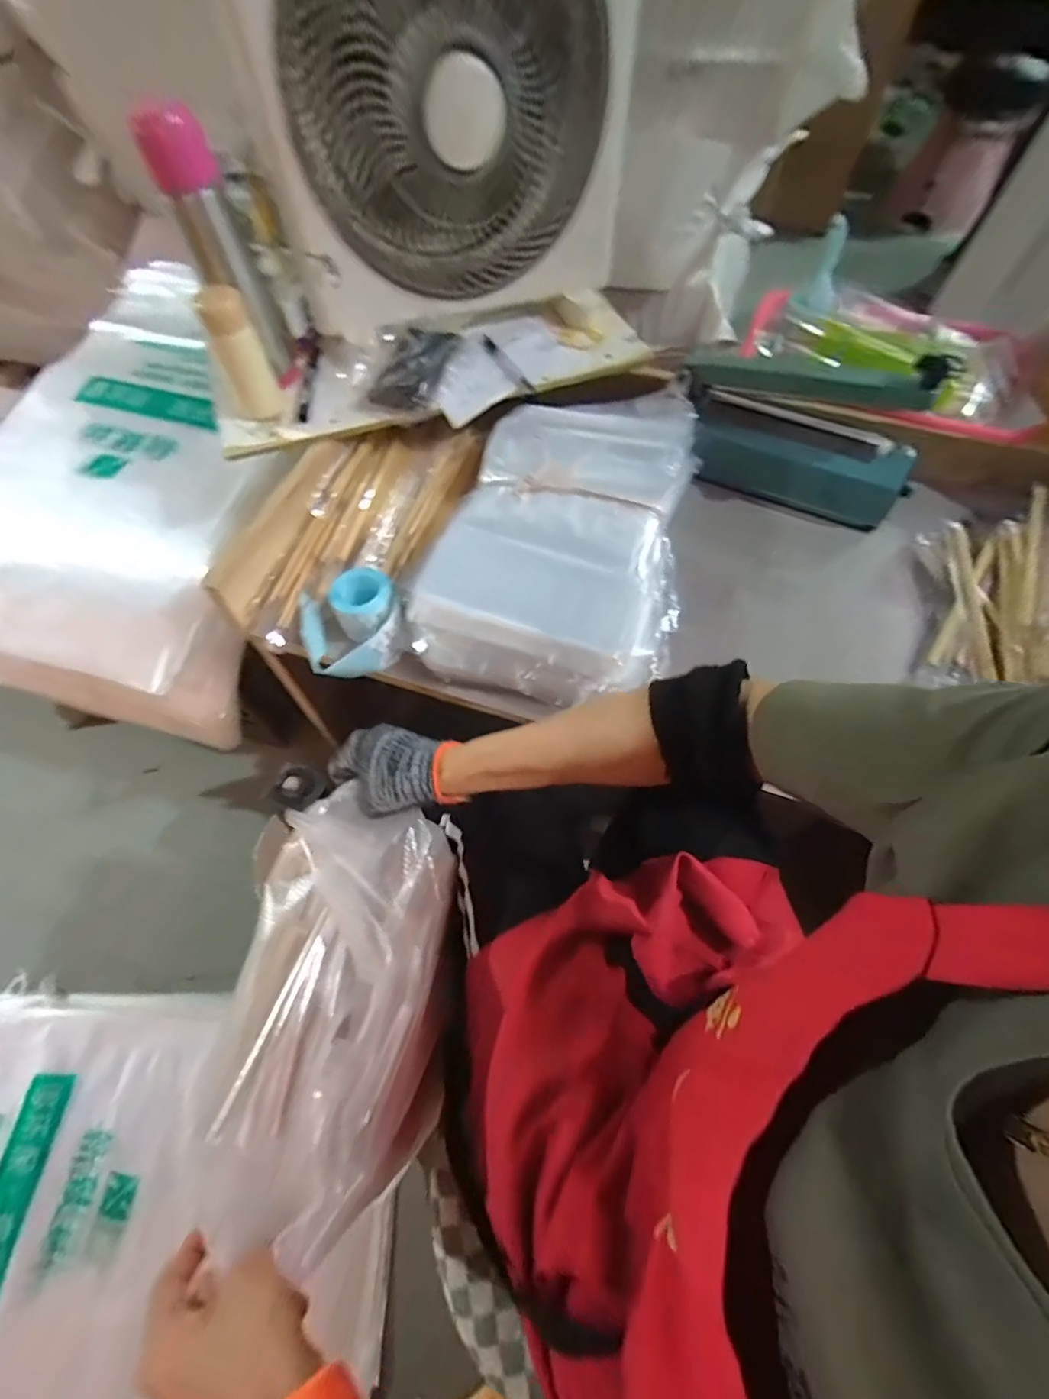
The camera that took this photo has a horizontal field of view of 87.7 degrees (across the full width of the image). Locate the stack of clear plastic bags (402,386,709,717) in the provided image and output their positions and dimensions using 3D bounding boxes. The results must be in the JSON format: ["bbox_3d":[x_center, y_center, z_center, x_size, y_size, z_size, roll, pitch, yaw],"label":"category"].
[{"bbox_3d":[0.058,-0.190,0.601,0.250,0.066,0.411,17,63,9],"label":"stack of clear plastic bags"}]

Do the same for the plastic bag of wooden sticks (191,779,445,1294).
[{"bbox_3d":[-0.141,0.208,0.399,0.158,0.061,0.269,-2,62,-2],"label":"plastic bag of wooden sticks"}]

